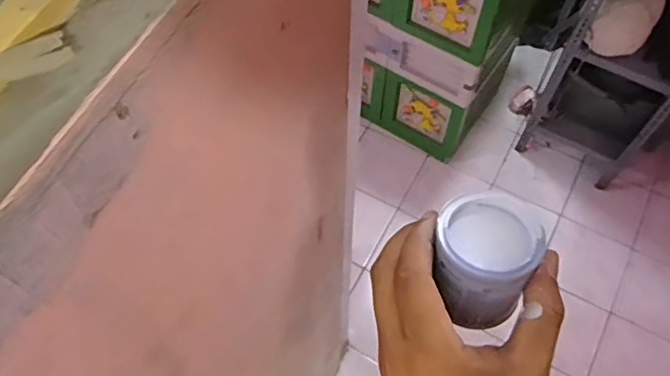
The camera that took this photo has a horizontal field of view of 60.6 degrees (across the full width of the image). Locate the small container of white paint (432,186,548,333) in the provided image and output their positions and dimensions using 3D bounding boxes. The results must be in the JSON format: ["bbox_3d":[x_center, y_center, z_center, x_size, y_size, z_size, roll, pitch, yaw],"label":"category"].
[{"bbox_3d":[0.082,0.044,0.327,0.058,0.057,0.066,13,48,4],"label":"small container of white paint"}]

